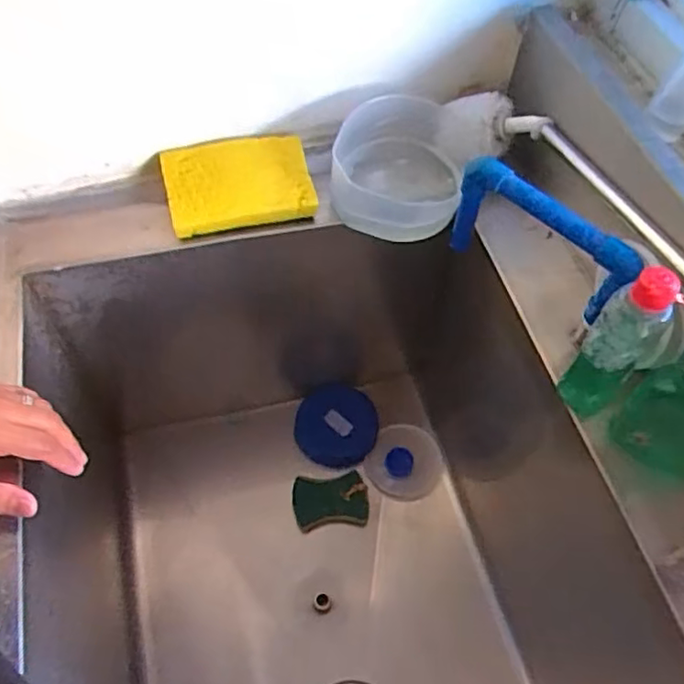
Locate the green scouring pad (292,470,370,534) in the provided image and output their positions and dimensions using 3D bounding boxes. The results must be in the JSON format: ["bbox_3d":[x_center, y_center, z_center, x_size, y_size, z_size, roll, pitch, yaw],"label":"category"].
[{"bbox_3d":[-0.016,0.222,0.883,0.102,0.019,0.073,-4,57,-6],"label":"green scouring pad"}]

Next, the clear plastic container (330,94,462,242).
[{"bbox_3d":[0.061,-0.183,0.670,0.140,0.075,0.133,4,57,0],"label":"clear plastic container"}]

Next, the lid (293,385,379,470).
[{"bbox_3d":[-0.008,0.125,0.935,0.118,0.008,0.116,0,82,1],"label":"lid"}]

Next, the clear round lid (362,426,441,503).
[{"bbox_3d":[0.093,0.177,0.923,0.103,0.022,0.108,24,59,12],"label":"clear round lid"}]

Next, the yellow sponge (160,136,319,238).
[{"bbox_3d":[-0.107,-0.164,0.652,0.145,0.035,0.094,-15,59,-12],"label":"yellow sponge"}]

